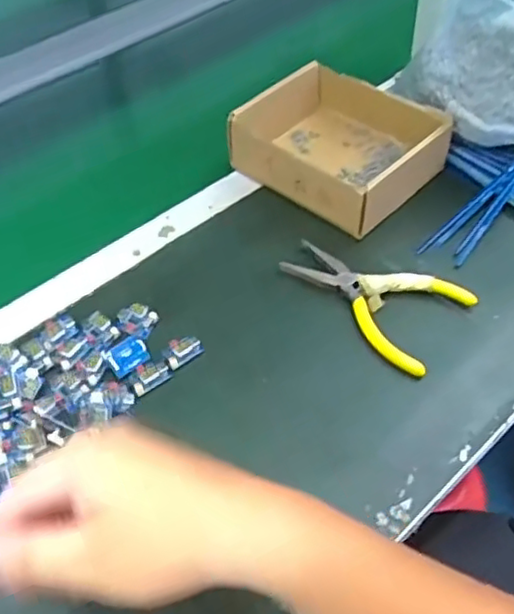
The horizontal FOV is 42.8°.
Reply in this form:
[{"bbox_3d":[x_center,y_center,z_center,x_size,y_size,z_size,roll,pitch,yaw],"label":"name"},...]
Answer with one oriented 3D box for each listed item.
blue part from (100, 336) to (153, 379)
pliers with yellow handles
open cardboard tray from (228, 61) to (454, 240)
[{"bbox_3d":[-0.096,0.036,0.486,0.030,0.006,0.024,-34,74,-21],"label":"blue part"},{"bbox_3d":[0.085,-0.008,0.519,0.142,0.015,0.086,27,56,24],"label":"pliers with yellow handles"},{"bbox_3d":[0.079,-0.156,0.613,0.163,0.057,0.148,35,59,28],"label":"open cardboard tray"}]

